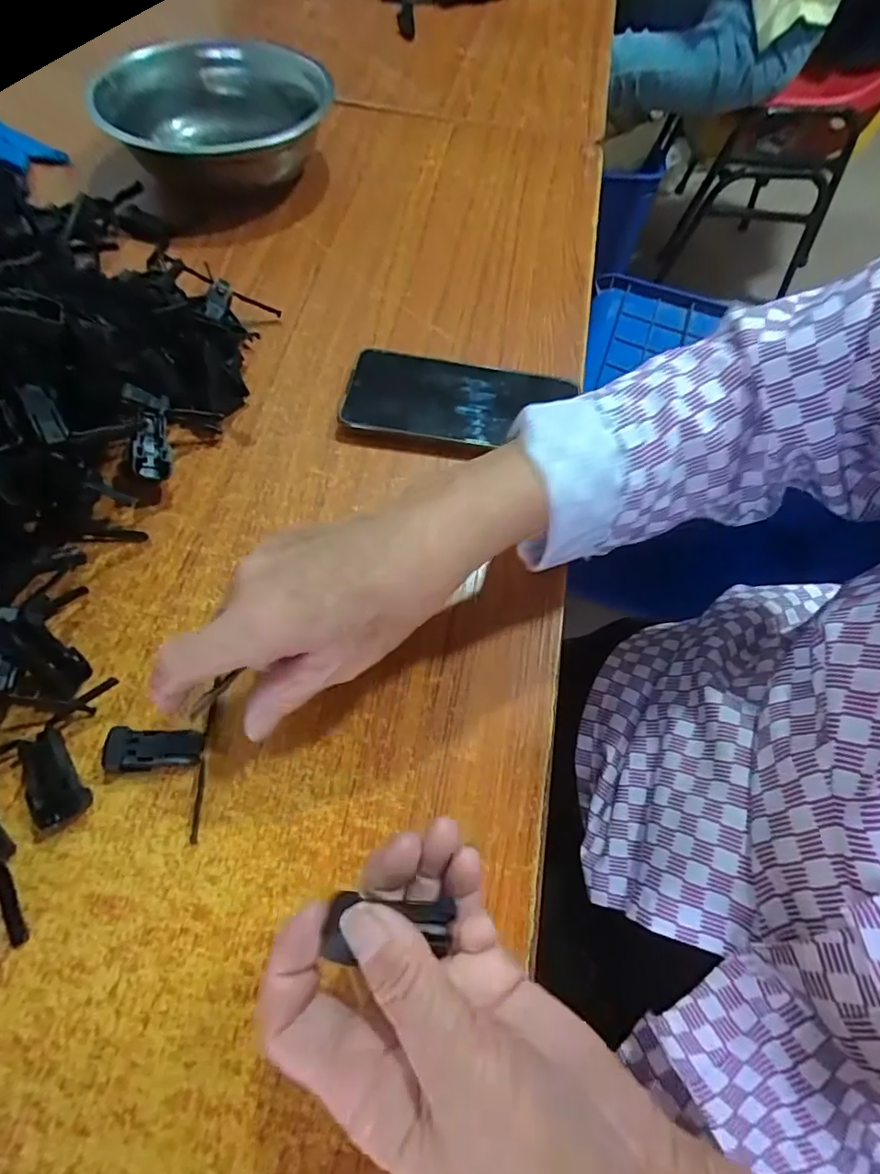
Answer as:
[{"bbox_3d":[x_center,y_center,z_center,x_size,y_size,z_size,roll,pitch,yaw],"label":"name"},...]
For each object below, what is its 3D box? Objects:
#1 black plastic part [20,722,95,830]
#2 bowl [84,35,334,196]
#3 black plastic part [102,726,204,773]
[{"bbox_3d":[-0.188,0.091,0.256,0.023,0.015,0.045,-36,70,-20],"label":"black plastic part"},{"bbox_3d":[-0.205,-0.449,0.518,0.197,0.061,0.197,2,62,-3],"label":"bowl"},{"bbox_3d":[-0.140,0.081,0.265,0.047,0.014,0.019,3,62,-3],"label":"black plastic part"}]

